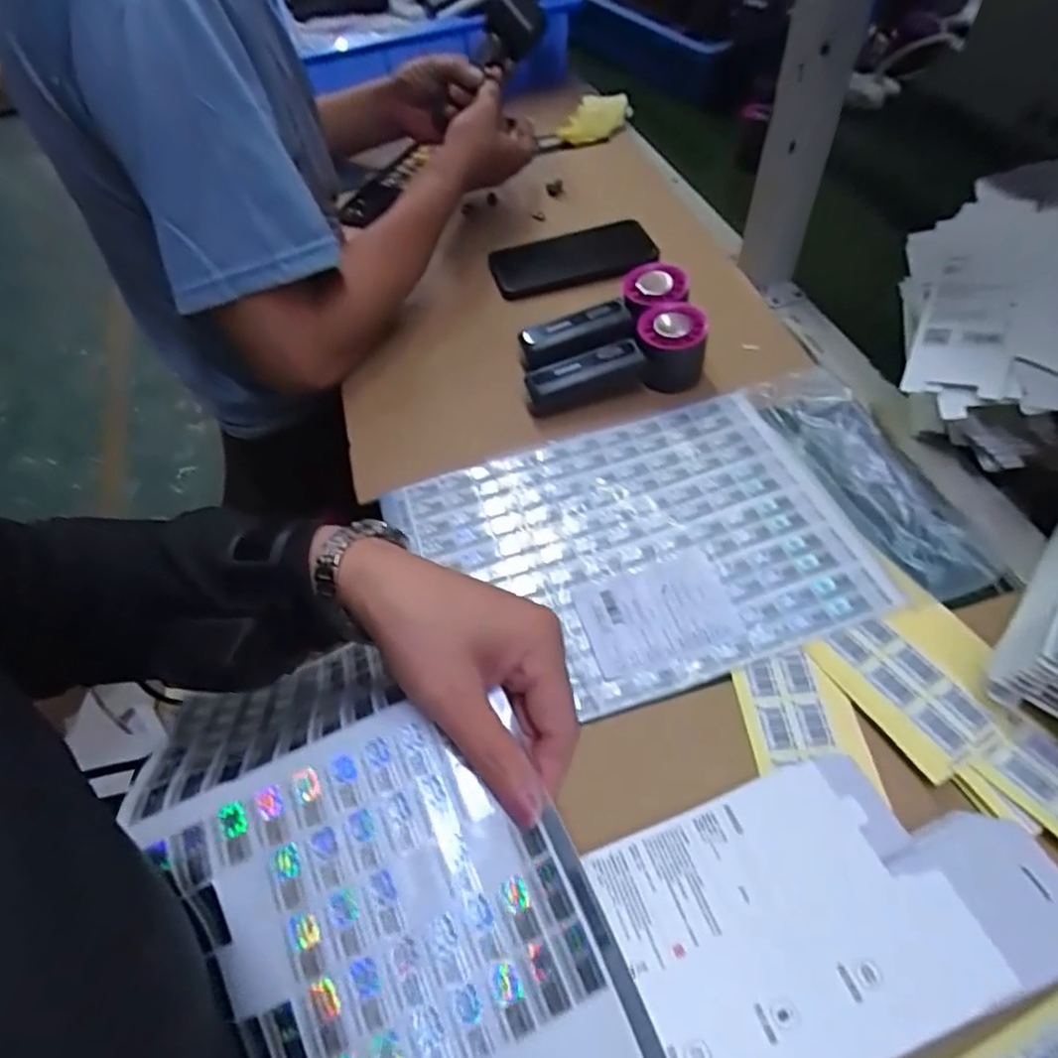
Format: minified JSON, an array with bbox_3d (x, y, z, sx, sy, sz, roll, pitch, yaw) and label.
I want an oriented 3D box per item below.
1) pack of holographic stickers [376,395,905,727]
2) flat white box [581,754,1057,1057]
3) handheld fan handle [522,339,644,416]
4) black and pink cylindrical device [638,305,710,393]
[{"bbox_3d":[0.072,0.012,0.477,0.294,0.010,0.220,-18,54,-7],"label":"pack of holographic stickers"},{"bbox_3d":[0.118,0.190,0.311,0.269,0.009,0.122,-19,49,-10],"label":"flat white box"},{"bbox_3d":[0.045,-0.125,0.550,0.096,0.040,0.024,-19,55,-9],"label":"handheld fan handle"},{"bbox_3d":[0.119,-0.154,0.552,0.055,0.058,0.056,3,54,7],"label":"black and pink cylindrical device"}]

